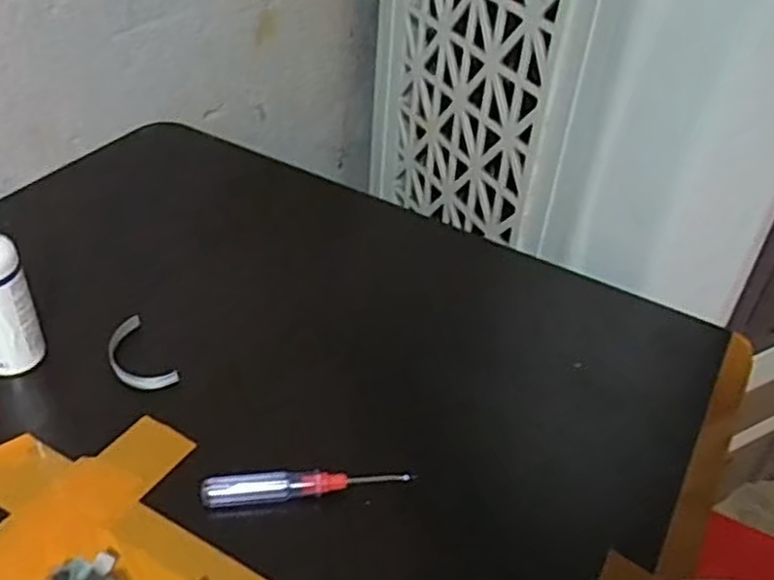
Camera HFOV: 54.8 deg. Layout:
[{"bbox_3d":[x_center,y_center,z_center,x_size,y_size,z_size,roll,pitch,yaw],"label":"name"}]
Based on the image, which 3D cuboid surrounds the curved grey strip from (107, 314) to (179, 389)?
[{"bbox_3d":[-0.170,0.044,0.505,0.032,0.016,0.070,-23,47,-29],"label":"curved grey strip"}]

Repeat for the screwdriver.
[{"bbox_3d":[-0.046,0.115,0.434,0.119,0.013,0.014,-1,40,-7],"label":"screwdriver"}]

